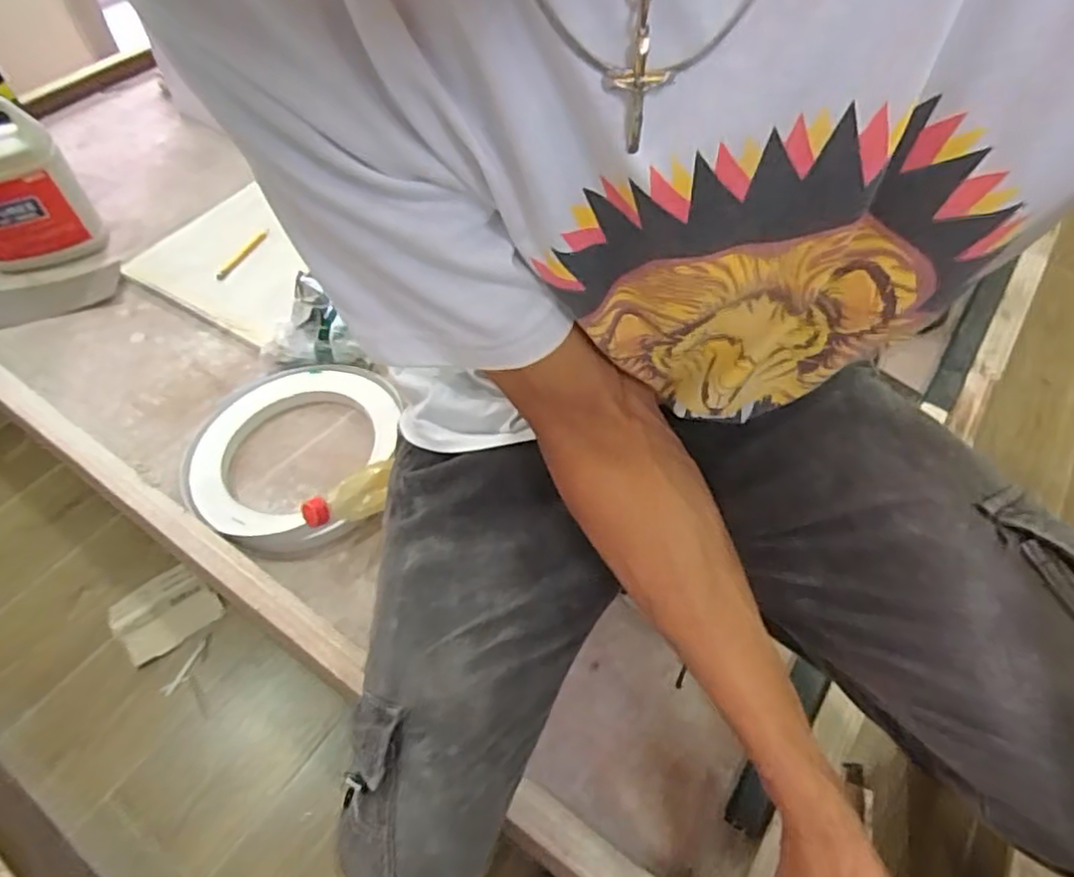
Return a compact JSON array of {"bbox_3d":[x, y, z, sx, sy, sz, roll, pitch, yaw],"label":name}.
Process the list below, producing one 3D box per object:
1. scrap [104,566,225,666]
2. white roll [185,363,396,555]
[{"bbox_3d":[-0.601,0.281,1.077,0.122,0.035,0.140,36,61,26],"label":"scrap"},{"bbox_3d":[-0.313,0.017,0.832,0.245,0.034,0.290,4,52,5],"label":"white roll"}]

